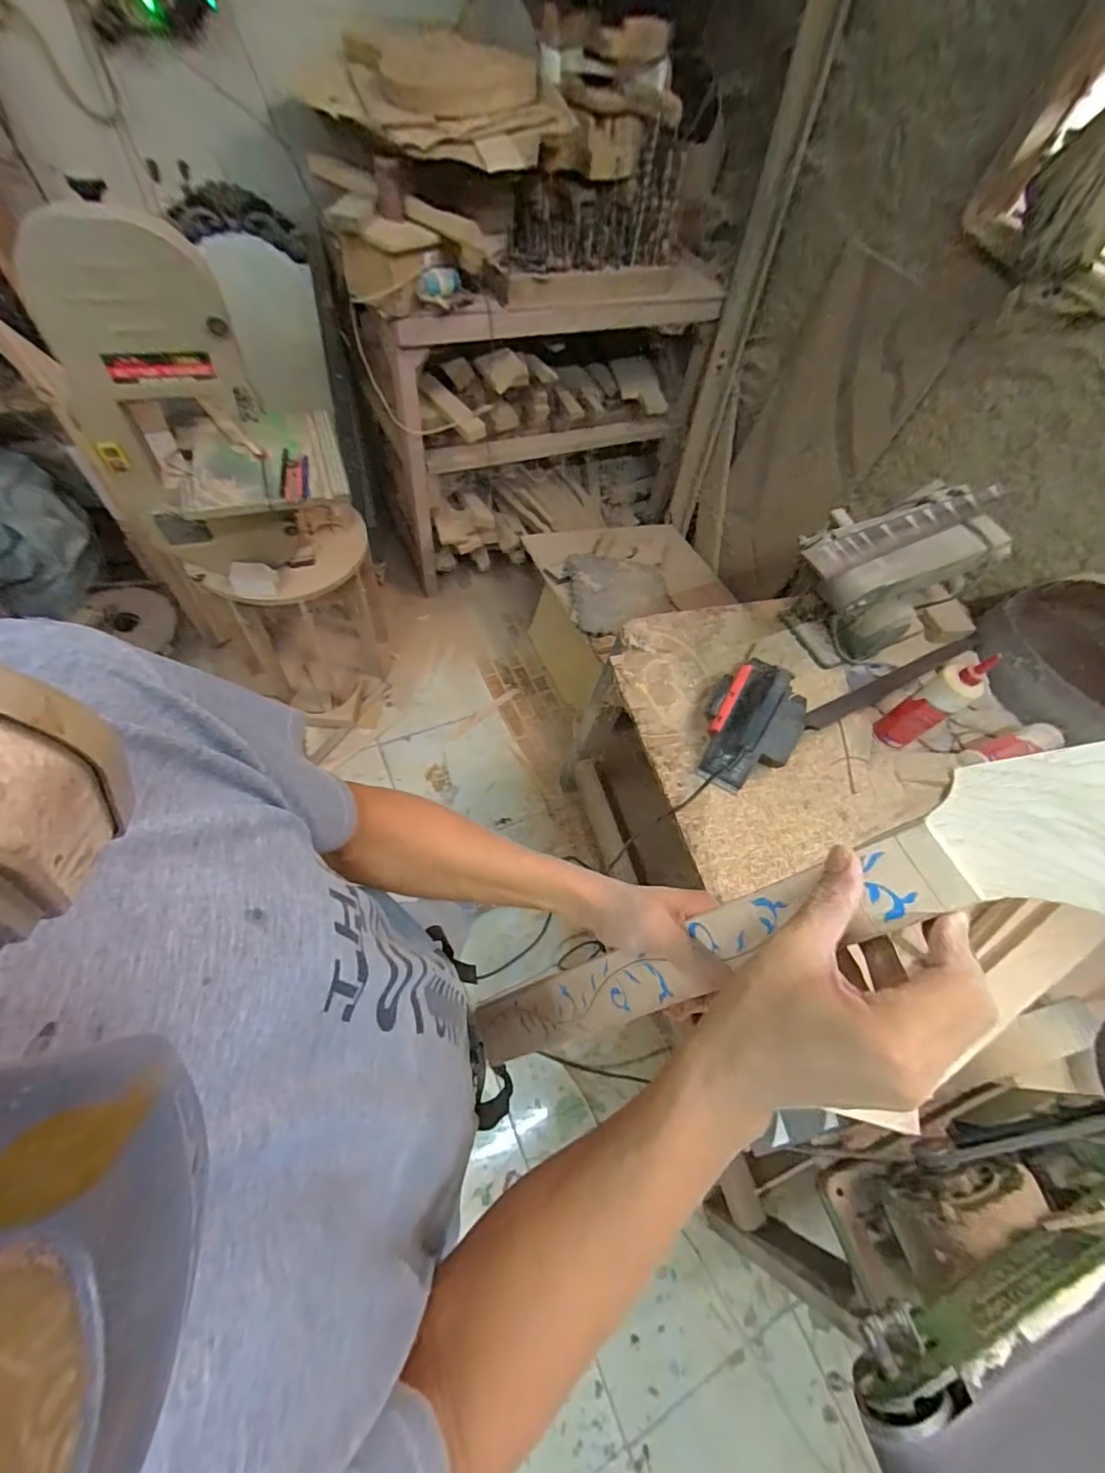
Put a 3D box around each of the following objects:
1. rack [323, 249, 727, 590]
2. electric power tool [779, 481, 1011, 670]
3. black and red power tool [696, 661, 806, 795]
[{"bbox_3d":[-0.044,-0.926,1.607,1.026,0.836,0.349,-12,63,-14],"label":"rack"},{"bbox_3d":[0.571,-0.277,0.961,0.440,0.273,0.206,-27,67,-21],"label":"electric power tool"},{"bbox_3d":[0.329,-0.036,0.840,0.138,0.142,0.222,31,61,10],"label":"black and red power tool"}]

